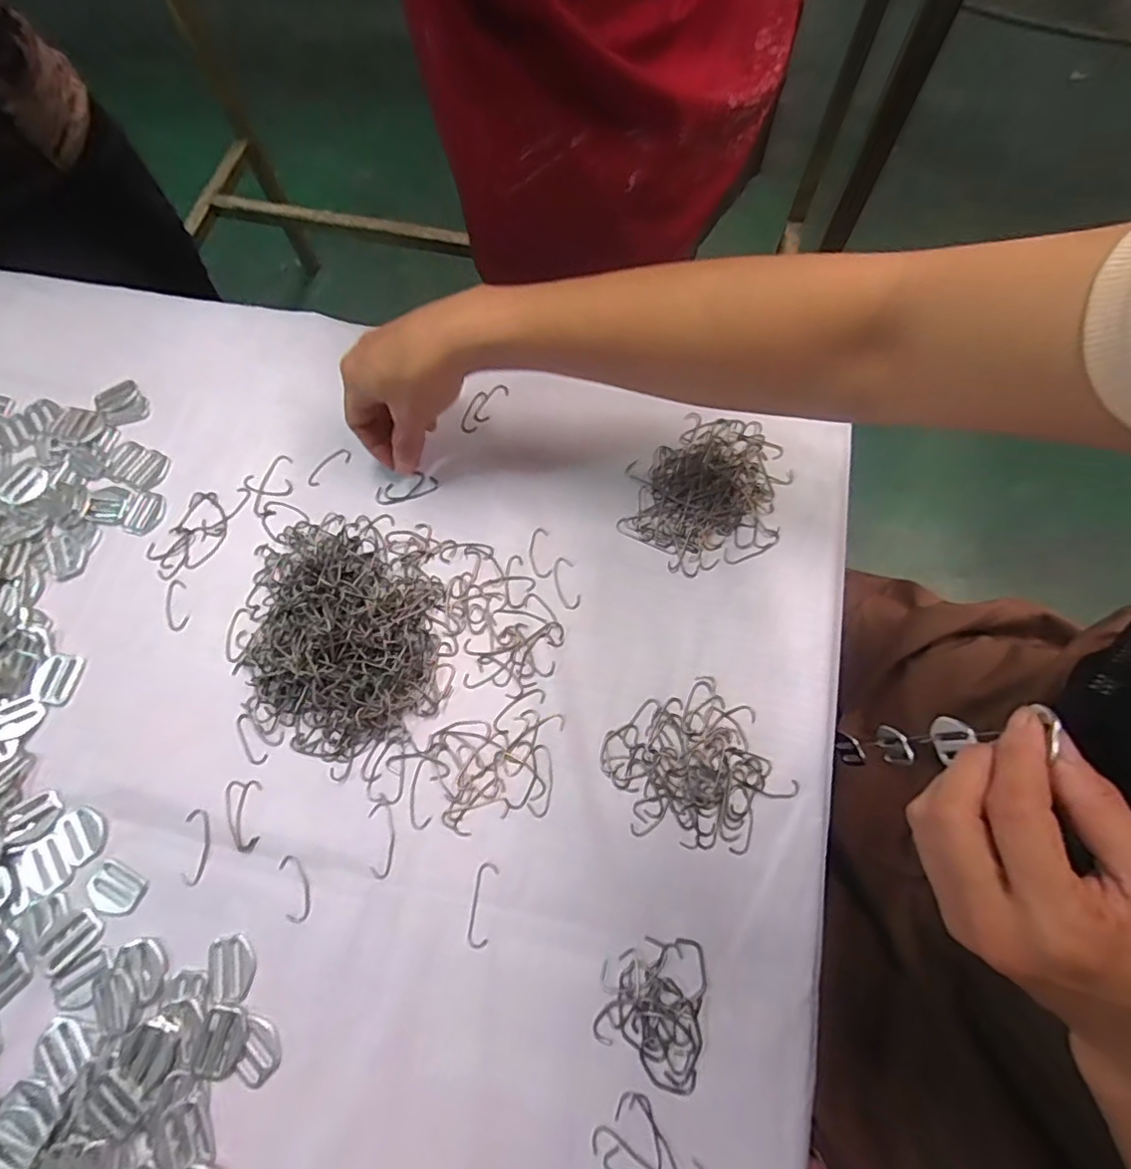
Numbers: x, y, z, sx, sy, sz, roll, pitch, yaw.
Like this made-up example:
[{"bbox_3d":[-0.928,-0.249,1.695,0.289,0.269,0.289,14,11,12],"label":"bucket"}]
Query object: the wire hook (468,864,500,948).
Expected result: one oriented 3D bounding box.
[{"bbox_3d":[-0.047,0.179,0.321,0.012,0.004,0.042,8,70,4],"label":"wire hook"}]

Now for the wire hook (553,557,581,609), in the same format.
[{"bbox_3d":[0.000,-0.002,0.381,0.015,0.004,0.037,-10,70,-2],"label":"wire hook"}]

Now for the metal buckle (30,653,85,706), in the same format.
[{"bbox_3d":[-0.331,0.061,0.371,0.026,0.004,0.032,9,70,5],"label":"metal buckle"}]

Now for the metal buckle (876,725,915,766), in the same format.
[{"bbox_3d":[0.195,0.095,0.339,0.004,0.031,0.023,-15,70,-4],"label":"metal buckle"}]

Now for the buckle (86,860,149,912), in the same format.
[{"bbox_3d":[-0.260,0.176,0.329,0.033,0.004,0.023,25,72,10],"label":"buckle"}]

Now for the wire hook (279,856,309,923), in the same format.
[{"bbox_3d":[-0.154,0.173,0.326,0.014,0.004,0.036,-18,70,-5],"label":"wire hook"}]

